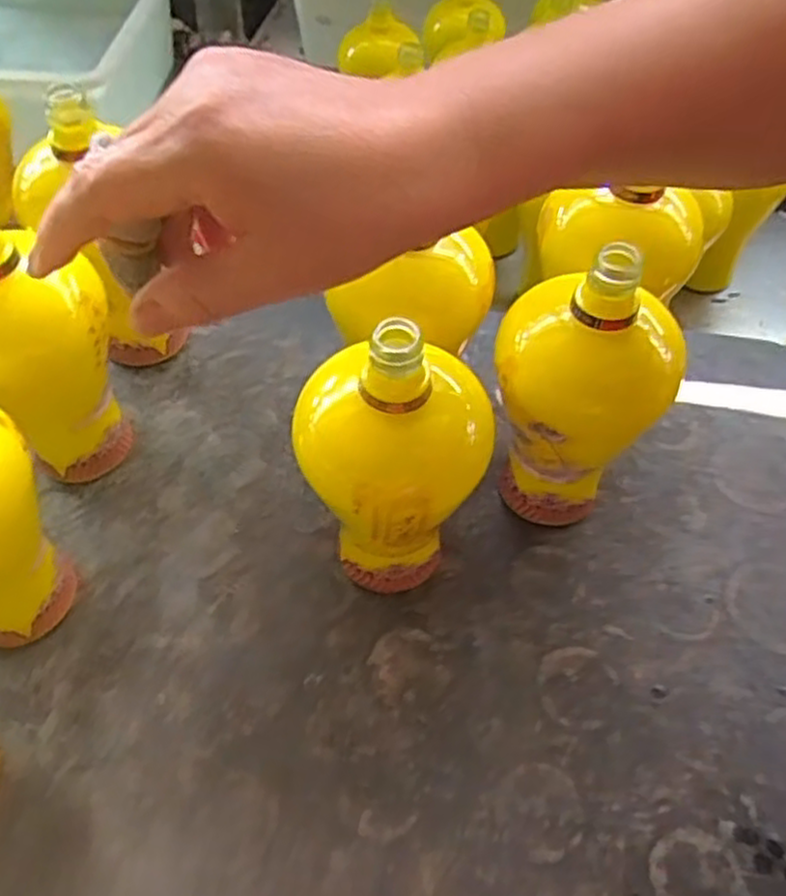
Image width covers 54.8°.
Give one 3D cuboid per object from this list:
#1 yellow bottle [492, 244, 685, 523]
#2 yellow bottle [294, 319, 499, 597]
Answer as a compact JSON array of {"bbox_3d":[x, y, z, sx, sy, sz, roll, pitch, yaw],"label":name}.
[{"bbox_3d":[0.113,-0.027,0.464,0.101,0.214,0.093,15,57,9],"label":"yellow bottle"},{"bbox_3d":[0.000,0.015,0.433,0.107,0.212,0.099,3,56,2],"label":"yellow bottle"}]

